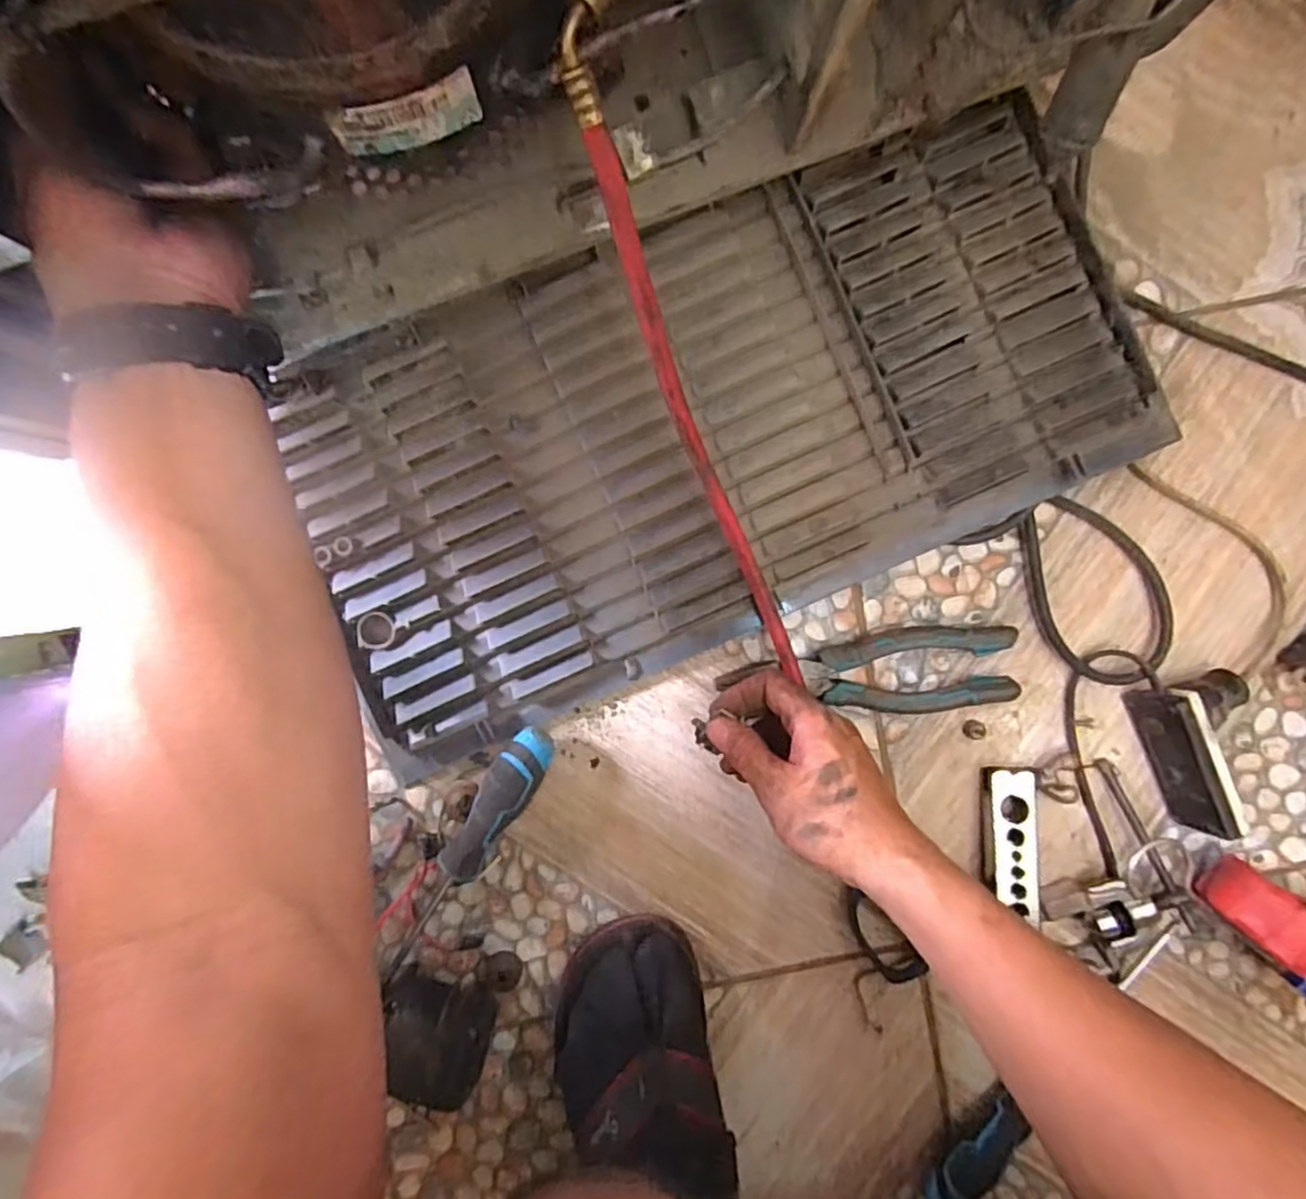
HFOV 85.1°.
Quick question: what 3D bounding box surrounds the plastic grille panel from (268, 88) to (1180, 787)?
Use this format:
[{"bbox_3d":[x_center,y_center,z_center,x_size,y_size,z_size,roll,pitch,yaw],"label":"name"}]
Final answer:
[{"bbox_3d":[0.031,-0.109,0.457,0.525,0.035,0.259,-25,95,0],"label":"plastic grille panel"}]

